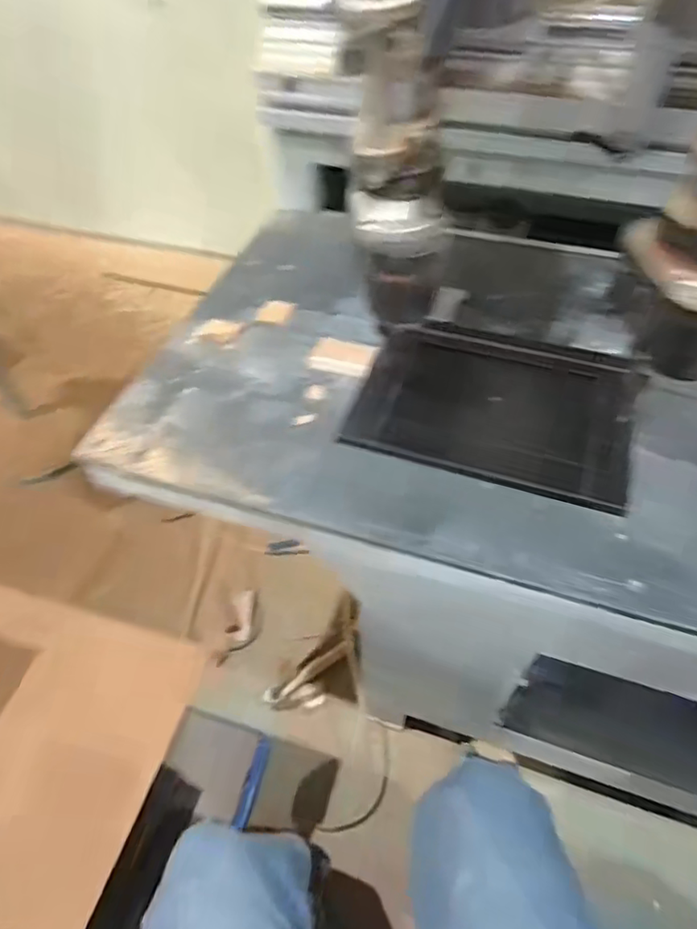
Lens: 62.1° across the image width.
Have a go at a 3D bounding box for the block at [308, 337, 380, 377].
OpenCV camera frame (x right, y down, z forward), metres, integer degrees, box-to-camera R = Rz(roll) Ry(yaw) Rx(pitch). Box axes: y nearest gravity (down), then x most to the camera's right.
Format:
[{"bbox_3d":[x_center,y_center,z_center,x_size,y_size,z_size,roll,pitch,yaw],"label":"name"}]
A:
[{"bbox_3d":[-0.007,-0.125,0.670,0.076,0.015,0.043,15,53,12],"label":"block"}]

